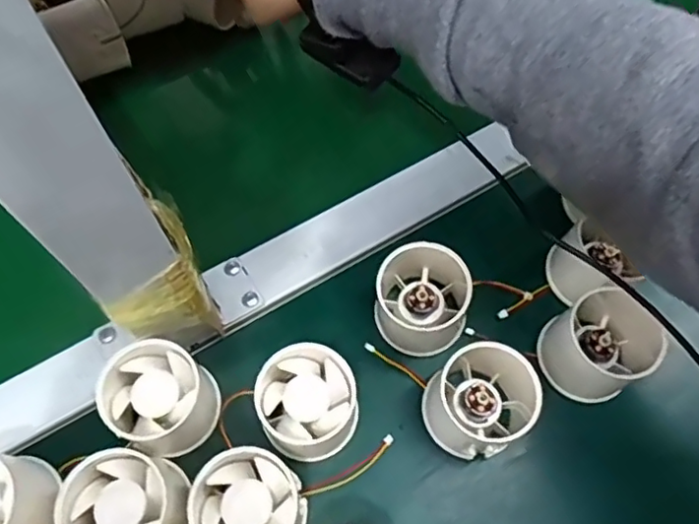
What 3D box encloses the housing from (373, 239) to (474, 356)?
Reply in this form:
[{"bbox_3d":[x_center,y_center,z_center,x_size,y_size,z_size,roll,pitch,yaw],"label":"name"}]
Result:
[{"bbox_3d":[0.044,0.017,0.354,0.056,0.053,0.056,0,65,-1],"label":"housing"}]

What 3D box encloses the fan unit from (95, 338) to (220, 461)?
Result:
[{"bbox_3d":[-0.102,0.075,0.332,0.051,0.046,0.054,-38,71,-17],"label":"fan unit"}]

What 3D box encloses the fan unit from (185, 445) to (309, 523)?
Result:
[{"bbox_3d":[-0.050,0.125,0.308,0.050,0.050,0.053,-32,69,-15],"label":"fan unit"}]

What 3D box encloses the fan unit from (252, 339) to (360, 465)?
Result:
[{"bbox_3d":[-0.023,0.077,0.333,0.051,0.044,0.053,-23,67,-11],"label":"fan unit"}]

